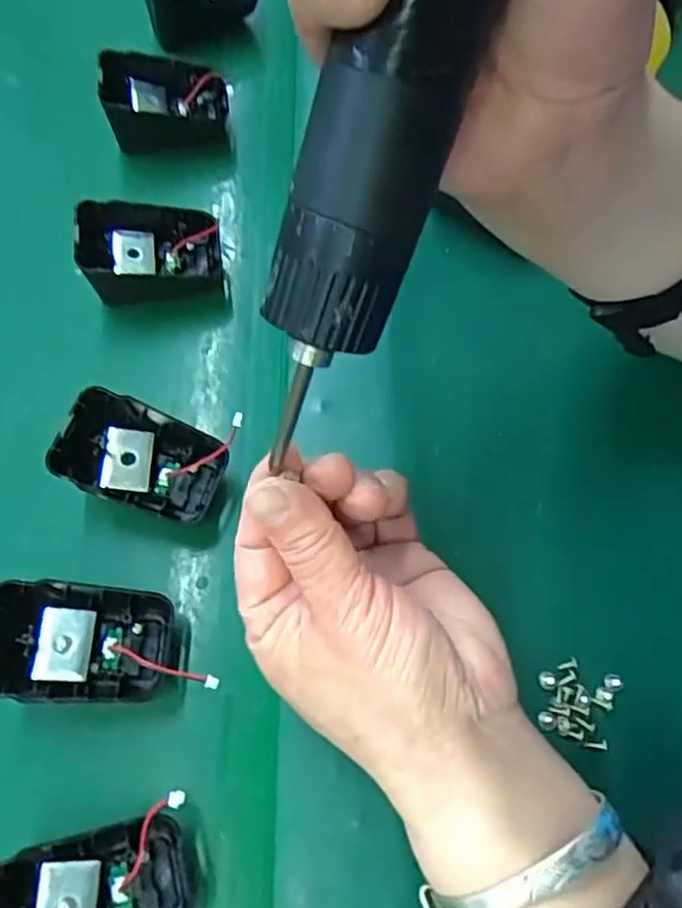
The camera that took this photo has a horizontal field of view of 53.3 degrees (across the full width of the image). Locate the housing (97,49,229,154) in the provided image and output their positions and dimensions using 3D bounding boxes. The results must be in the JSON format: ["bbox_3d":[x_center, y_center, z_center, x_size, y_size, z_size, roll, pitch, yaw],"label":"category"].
[{"bbox_3d":[-0.098,-0.198,0.383,0.064,0.035,0.044,-4,66,-1],"label":"housing"}]

